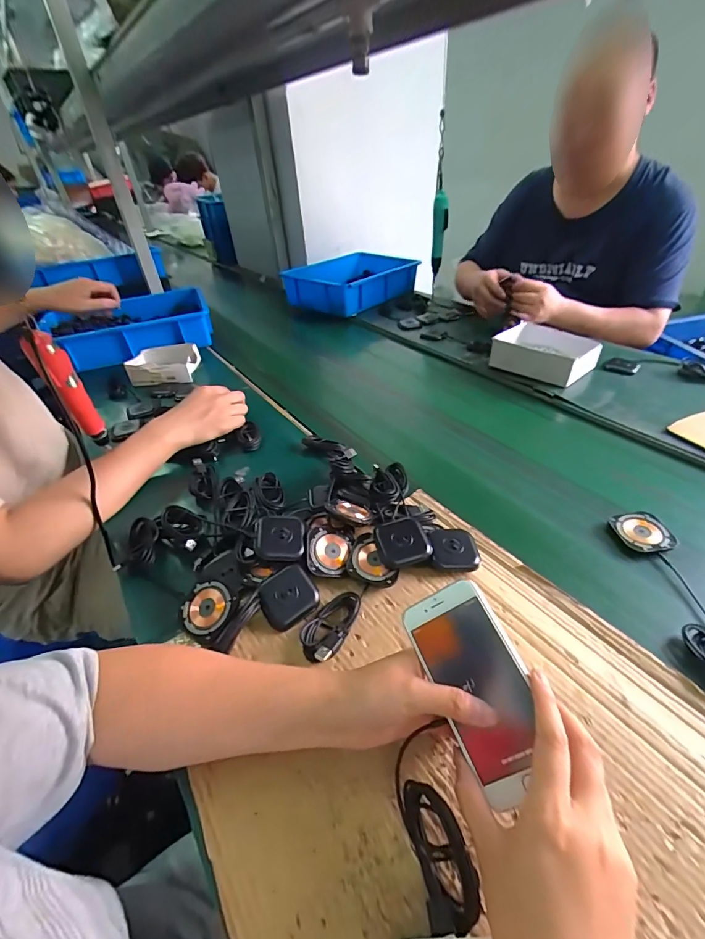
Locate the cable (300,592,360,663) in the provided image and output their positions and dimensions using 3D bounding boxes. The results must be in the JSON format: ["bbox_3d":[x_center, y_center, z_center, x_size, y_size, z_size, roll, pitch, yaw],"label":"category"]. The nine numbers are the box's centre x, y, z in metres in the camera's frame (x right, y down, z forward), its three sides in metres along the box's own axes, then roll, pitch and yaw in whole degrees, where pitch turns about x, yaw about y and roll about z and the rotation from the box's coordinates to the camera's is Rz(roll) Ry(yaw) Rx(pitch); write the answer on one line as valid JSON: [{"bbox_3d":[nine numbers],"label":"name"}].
[{"bbox_3d":[-0.021,0.158,0.404,0.040,0.019,0.081,21,46,28],"label":"cable"}]

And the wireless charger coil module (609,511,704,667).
[{"bbox_3d":[0.347,0.132,0.415,0.056,0.013,0.227,-1,39,4],"label":"wireless charger coil module"}]

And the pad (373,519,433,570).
[{"bbox_3d":[0.058,0.083,0.457,0.059,0.013,0.056,-14,53,-8],"label":"pad"}]

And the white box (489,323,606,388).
[{"bbox_3d":[0.396,-0.238,0.831,0.148,0.062,0.181,-32,47,-30],"label":"white box"}]

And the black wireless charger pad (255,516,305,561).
[{"bbox_3d":[-0.083,0.077,0.458,0.053,0.010,0.057,4,52,-12],"label":"black wireless charger pad"}]

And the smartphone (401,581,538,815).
[{"bbox_3d":[0.091,0.151,0.282,0.065,0.007,0.130,-34,59,11],"label":"smartphone"}]

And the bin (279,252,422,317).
[{"bbox_3d":[0.000,-0.596,1.271,0.270,0.105,0.419,26,48,32],"label":"bin"}]

